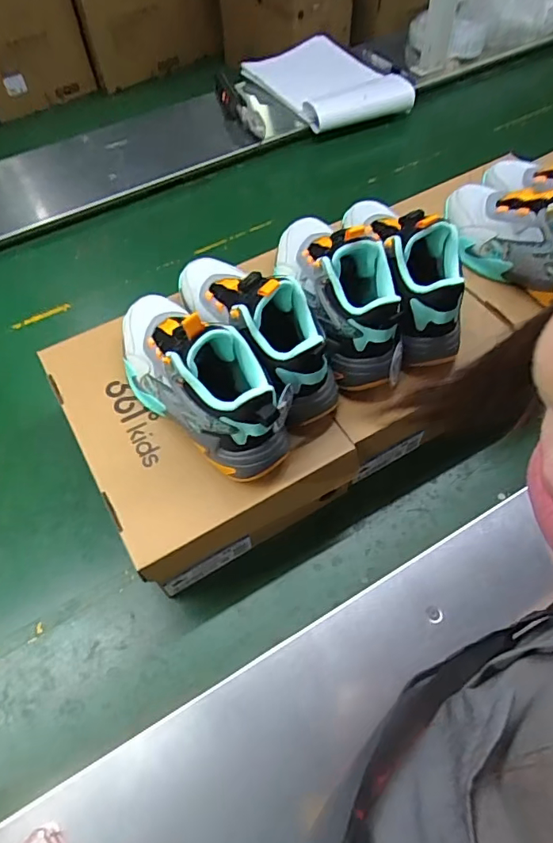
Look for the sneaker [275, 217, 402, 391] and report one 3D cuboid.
[{"bbox_3d":[0.067,-0.169,0.573,0.082,0.114,0.249,-19,59,-7],"label":"sneaker"}]

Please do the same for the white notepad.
[{"bbox_3d":[0.115,-0.746,1.146,0.248,0.074,0.317,-31,61,-14],"label":"white notepad"}]

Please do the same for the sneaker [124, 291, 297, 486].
[{"bbox_3d":[-0.091,-0.062,0.517,0.094,0.147,0.259,-37,63,-18],"label":"sneaker"}]

